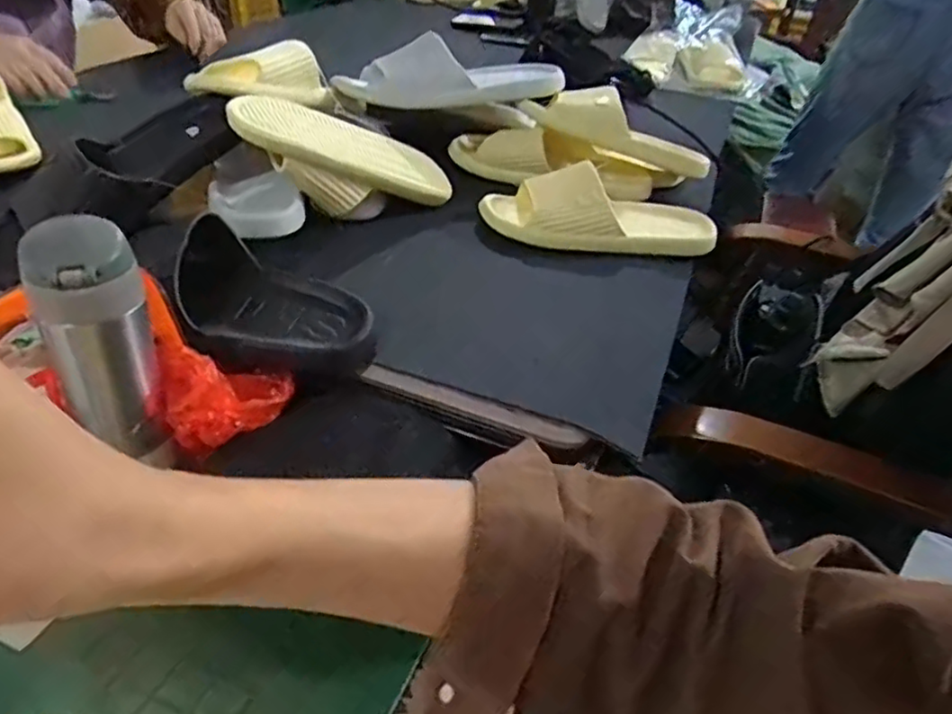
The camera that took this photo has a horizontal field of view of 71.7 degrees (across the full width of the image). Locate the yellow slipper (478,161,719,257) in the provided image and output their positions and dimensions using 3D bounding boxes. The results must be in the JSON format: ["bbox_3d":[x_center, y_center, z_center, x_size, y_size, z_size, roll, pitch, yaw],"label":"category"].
[{"bbox_3d":[0.135,-0.153,0.696,0.257,0.068,0.081,8,38,2],"label":"yellow slipper"}]

